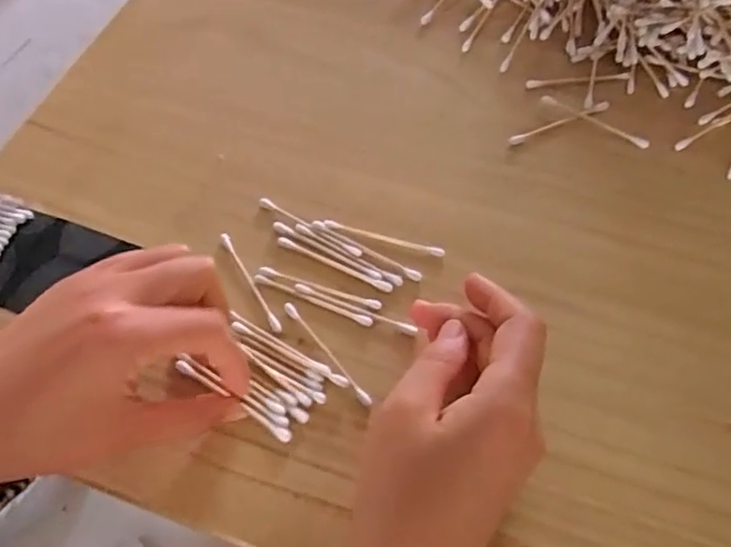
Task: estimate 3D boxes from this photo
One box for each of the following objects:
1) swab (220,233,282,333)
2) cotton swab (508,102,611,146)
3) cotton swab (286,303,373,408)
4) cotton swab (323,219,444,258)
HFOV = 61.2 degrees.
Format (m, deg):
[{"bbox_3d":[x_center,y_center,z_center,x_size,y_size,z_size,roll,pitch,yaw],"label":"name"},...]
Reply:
[{"bbox_3d":[-0.064,0.005,0.342,0.005,0.005,0.070,-29,64,-12],"label":"swab"},{"bbox_3d":[0.123,-0.096,0.391,0.071,0.004,0.007,-22,62,-8],"label":"cotton swab"},{"bbox_3d":[-0.020,0.041,0.317,0.006,0.006,0.072,-36,65,-15],"label":"cotton swab"},{"bbox_3d":[0.010,-0.021,0.352,0.071,0.004,0.006,15,64,12],"label":"cotton swab"}]

